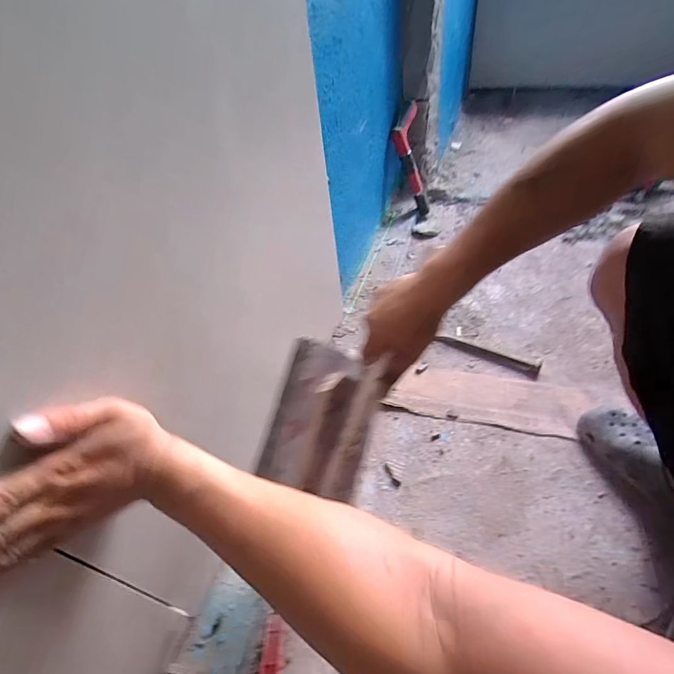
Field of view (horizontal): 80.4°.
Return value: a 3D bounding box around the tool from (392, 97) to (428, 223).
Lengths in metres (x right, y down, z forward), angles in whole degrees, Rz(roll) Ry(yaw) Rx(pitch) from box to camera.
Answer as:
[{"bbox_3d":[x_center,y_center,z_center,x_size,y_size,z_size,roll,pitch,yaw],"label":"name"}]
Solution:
[{"bbox_3d":[0.221,-0.493,1.146,0.033,0.287,0.133,8,53,33],"label":"tool"}]

